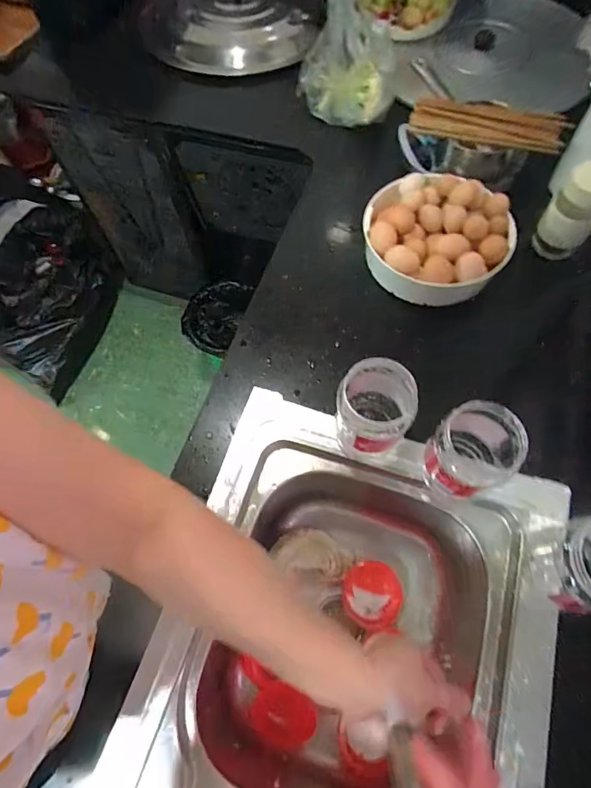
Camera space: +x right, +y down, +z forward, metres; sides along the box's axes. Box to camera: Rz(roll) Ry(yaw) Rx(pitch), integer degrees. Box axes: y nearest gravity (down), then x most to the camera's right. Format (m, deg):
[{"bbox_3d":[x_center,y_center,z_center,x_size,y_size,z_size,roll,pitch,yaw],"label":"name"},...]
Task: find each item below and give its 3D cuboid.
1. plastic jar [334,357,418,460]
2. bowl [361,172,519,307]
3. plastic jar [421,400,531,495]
[{"bbox_3d":[0.095,0.027,0.558,0.084,0.135,0.089,-1,65,2],"label":"plastic jar"},{"bbox_3d":[0.211,-0.238,0.662,0.208,0.080,0.179,11,66,8],"label":"bowl"},{"bbox_3d":[0.206,0.071,0.514,0.085,0.119,0.087,-1,65,2],"label":"plastic jar"}]

